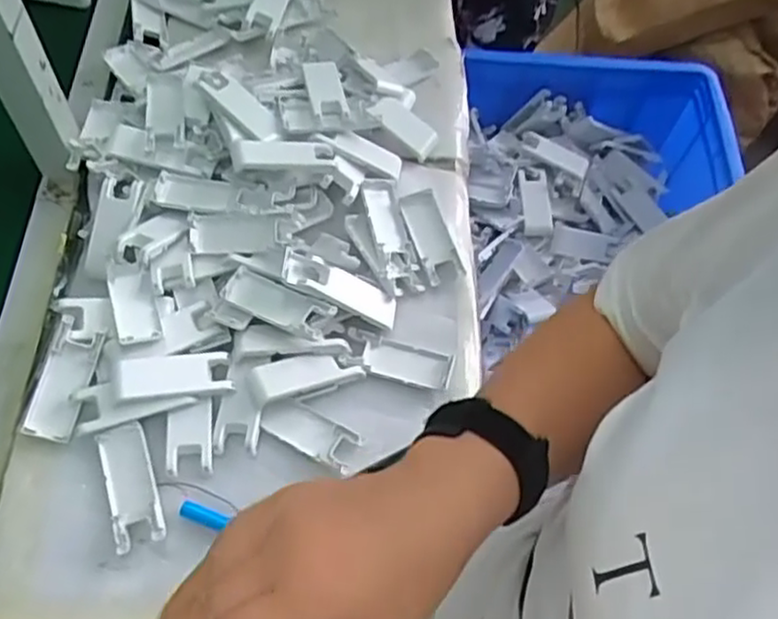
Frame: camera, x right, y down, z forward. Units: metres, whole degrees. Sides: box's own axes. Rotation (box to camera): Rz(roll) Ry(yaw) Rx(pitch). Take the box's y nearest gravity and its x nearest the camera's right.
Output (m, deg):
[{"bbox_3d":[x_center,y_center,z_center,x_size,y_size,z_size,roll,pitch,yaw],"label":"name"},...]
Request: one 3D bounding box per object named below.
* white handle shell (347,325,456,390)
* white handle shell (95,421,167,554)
[{"bbox_3d":[0.009,0.048,0.676,0.100,0.010,0.038,14,61,4],"label":"white handle shell"},{"bbox_3d":[-0.216,0.146,0.595,0.039,0.017,0.101,-16,63,-12],"label":"white handle shell"}]

